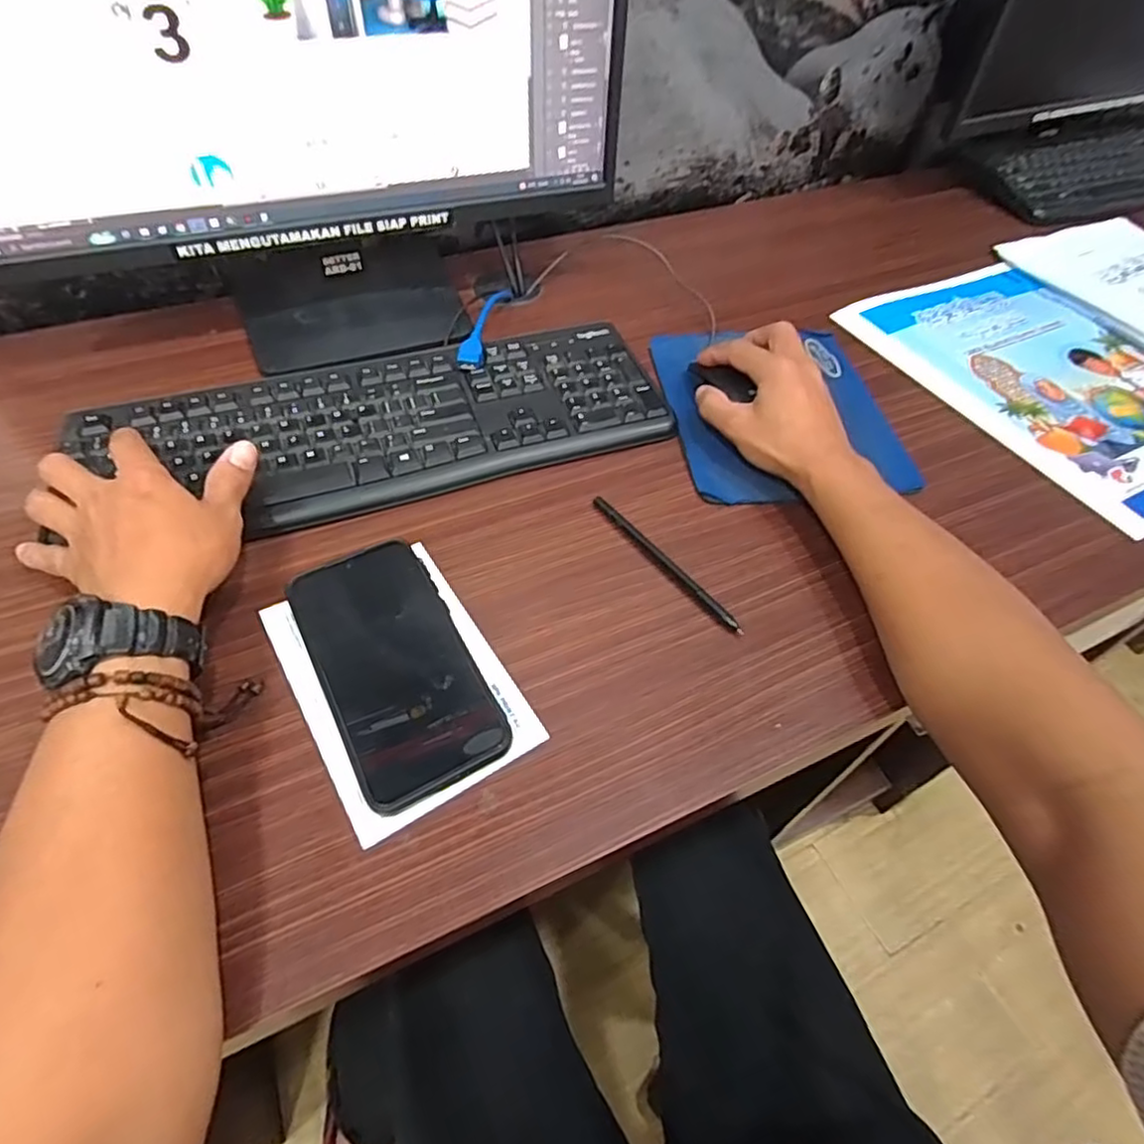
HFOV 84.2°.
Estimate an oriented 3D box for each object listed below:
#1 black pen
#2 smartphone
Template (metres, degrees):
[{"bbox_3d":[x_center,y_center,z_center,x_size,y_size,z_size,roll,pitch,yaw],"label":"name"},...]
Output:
[{"bbox_3d":[0.061,-0.008,0.423,0.007,0.008,0.139,-32,62,-24],"label":"black pen"},{"bbox_3d":[-0.102,0.051,0.363,0.080,0.015,0.158,-24,59,-20],"label":"smartphone"}]

